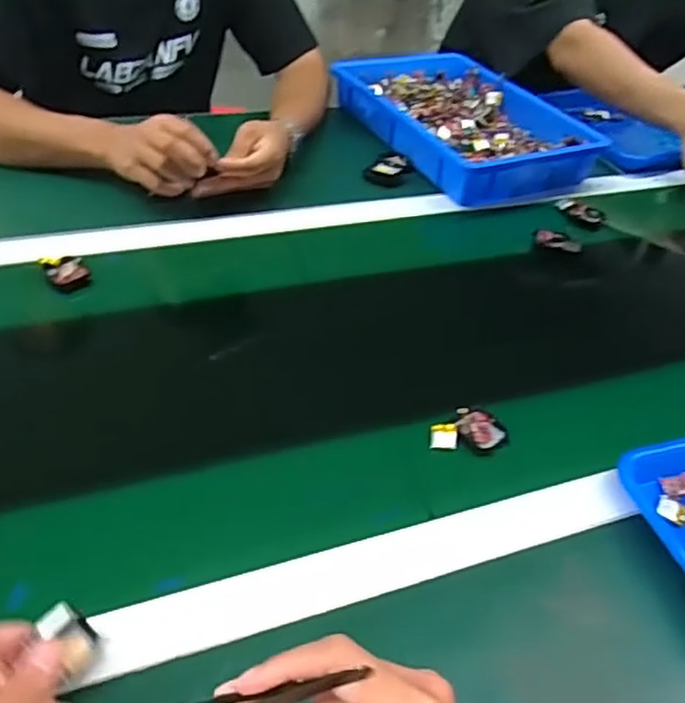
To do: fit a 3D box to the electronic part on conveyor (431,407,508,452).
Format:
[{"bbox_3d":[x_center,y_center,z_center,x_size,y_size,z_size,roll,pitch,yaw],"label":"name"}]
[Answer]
[{"bbox_3d":[0.107,0.066,0.560,0.063,0.012,0.039,4,41,-5],"label":"electronic part on conveyor"}]

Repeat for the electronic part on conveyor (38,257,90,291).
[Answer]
[{"bbox_3d":[-0.277,-0.081,0.660,0.037,0.014,0.047,-23,50,-31],"label":"electronic part on conveyor"}]

